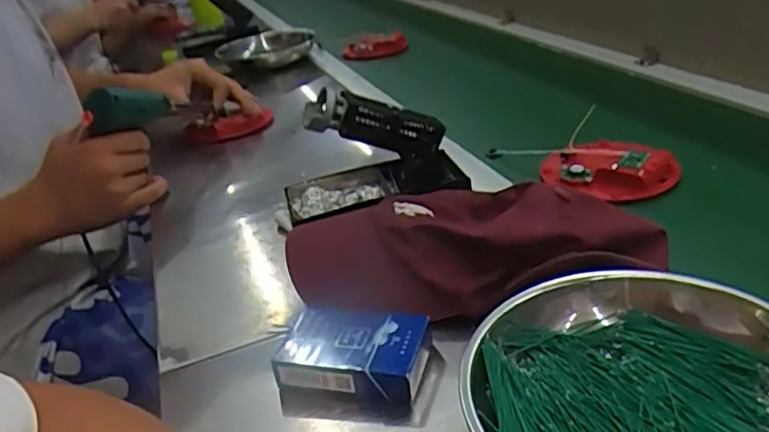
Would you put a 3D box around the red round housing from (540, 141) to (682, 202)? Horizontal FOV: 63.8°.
[{"bbox_3d":[0.206,-0.045,0.584,0.090,0.032,0.109,-22,31,-22],"label":"red round housing"}]

